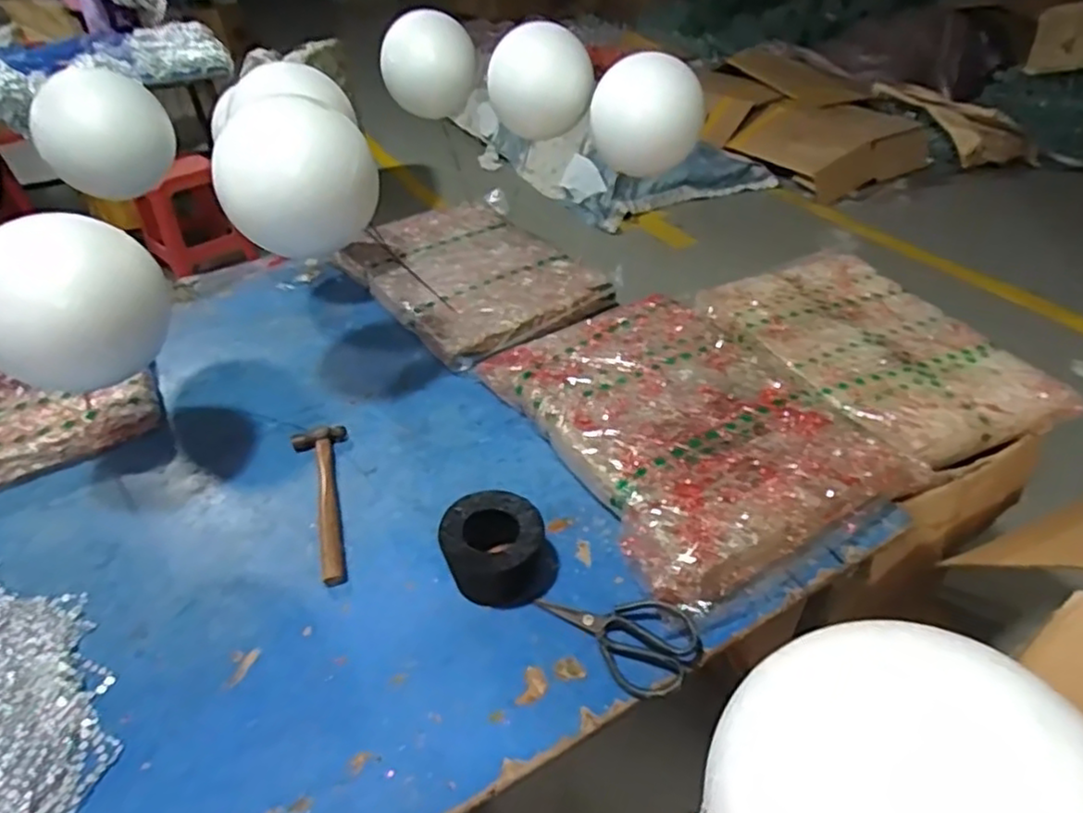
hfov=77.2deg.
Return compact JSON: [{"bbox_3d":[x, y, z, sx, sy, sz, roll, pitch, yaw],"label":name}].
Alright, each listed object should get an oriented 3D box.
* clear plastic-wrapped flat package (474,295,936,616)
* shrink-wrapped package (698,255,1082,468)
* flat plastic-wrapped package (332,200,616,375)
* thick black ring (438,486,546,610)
[{"bbox_3d":[0.186,0.015,0.961,0.407,0.061,0.531,-22,42,-23],"label":"clear plastic-wrapped flat package"},{"bbox_3d":[0.533,-0.107,1.133,0.329,0.035,0.507,-16,40,-16],"label":"shrink-wrapped package"},{"bbox_3d":[-0.147,-0.262,1.310,0.342,0.071,0.548,-24,43,-26],"label":"flat plastic-wrapped package"},{"bbox_3d":[-0.055,0.160,0.778,0.110,0.083,0.116,-2,38,1],"label":"thick black ring"}]

